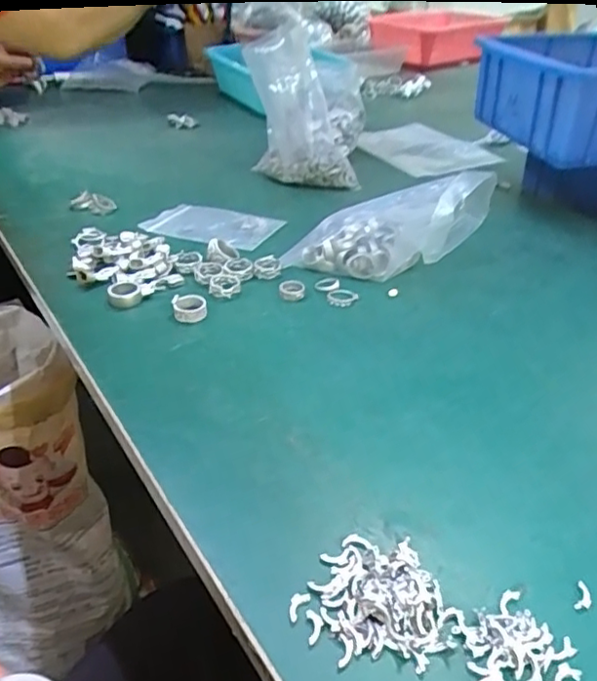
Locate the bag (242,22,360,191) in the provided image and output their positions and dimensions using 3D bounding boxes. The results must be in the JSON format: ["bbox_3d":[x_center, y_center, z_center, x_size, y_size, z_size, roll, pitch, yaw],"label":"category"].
[{"bbox_3d":[0.007,-0.271,0.697,0.121,0.157,0.103,3,34,4],"label":"bag"}]

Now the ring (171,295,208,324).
[{"bbox_3d":[-0.083,-0.026,0.450,0.022,0.016,0.022,0,34,0],"label":"ring"}]

